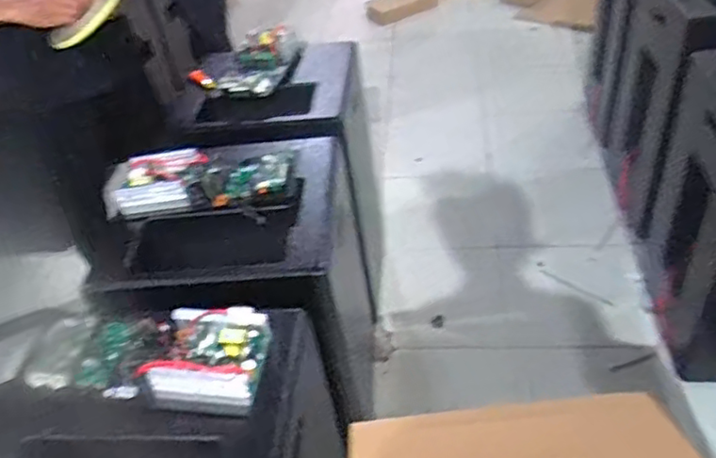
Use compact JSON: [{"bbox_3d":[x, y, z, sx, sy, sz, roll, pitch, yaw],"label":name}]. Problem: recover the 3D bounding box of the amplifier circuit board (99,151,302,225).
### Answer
[{"bbox_3d":[-0.286,-0.086,1.158,0.341,0.058,0.142,-2,41,7],"label":"amplifier circuit board"}]

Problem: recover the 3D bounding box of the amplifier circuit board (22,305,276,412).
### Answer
[{"bbox_3d":[-0.284,0.173,0.862,0.318,0.057,0.141,-2,41,7],"label":"amplifier circuit board"}]

